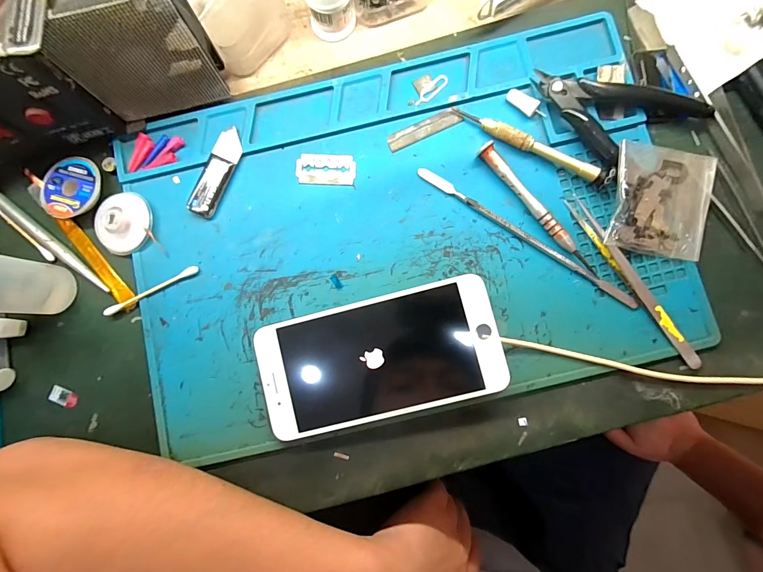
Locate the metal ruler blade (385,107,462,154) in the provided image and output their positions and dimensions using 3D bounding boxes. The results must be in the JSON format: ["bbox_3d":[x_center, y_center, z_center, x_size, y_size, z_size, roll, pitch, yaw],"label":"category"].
[{"bbox_3d":[0.031,-0.114,0.257,0.056,0.004,0.013,-24,90,-1],"label":"metal ruler blade"}]

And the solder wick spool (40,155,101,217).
[{"bbox_3d":[-0.221,-0.070,0.252,0.039,0.010,0.044,40,87,6],"label":"solder wick spool"}]

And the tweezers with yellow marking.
[{"bbox_3d":[0.168,-0.005,0.232,0.010,0.012,0.134,-33,84,-1],"label":"tweezers with yellow marking"}]

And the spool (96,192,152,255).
[{"bbox_3d":[-0.183,-0.045,0.250,0.037,0.011,0.044,-2,84,2],"label":"spool"}]

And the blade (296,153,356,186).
[{"bbox_3d":[-0.040,-0.085,0.254,0.042,0.004,0.022,2,84,3],"label":"blade"}]

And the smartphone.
[{"bbox_3d":[-0.003,0.047,0.227,0.155,0.004,0.077,-15,85,4],"label":"smartphone"}]

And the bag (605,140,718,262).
[{"bbox_3d":[0.184,-0.056,0.233,0.064,0.020,0.067,8,84,3],"label":"bag"}]

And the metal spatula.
[{"bbox_3d":[0.099,-0.035,0.243,0.170,0.004,0.007,34,86,5],"label":"metal spatula"}]

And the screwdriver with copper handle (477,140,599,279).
[{"bbox_3d":[0.107,-0.052,0.240,0.009,0.012,0.115,-40,84,-2],"label":"screwdriver with copper handle"}]

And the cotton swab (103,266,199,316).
[{"bbox_3d":[-0.161,0.003,0.246,0.069,0.006,0.006,-27,83,-1],"label":"cotton swab"}]

